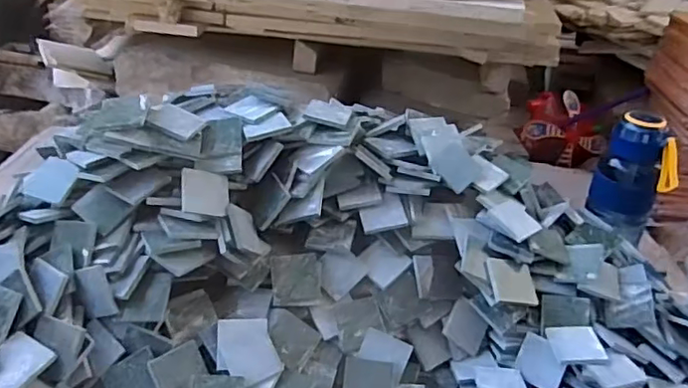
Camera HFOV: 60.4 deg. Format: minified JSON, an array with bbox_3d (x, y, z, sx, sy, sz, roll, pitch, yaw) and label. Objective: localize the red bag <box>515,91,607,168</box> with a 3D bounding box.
[{"bbox_3d":[0.501,-0.148,1.376,0.171,0.125,0.140,14,35,20],"label":"red bag"}]

